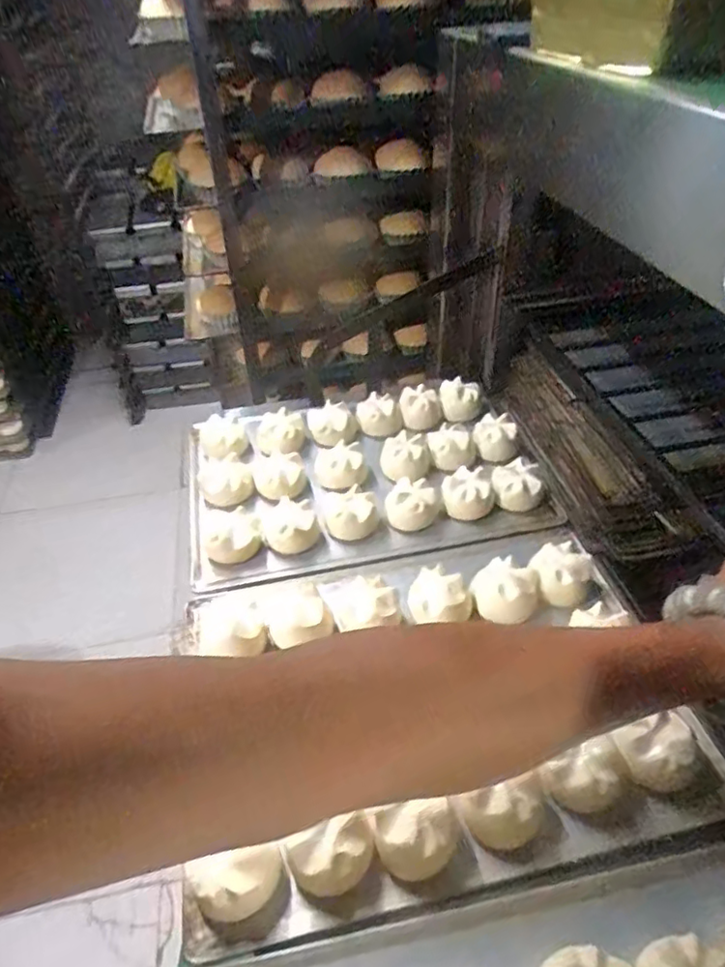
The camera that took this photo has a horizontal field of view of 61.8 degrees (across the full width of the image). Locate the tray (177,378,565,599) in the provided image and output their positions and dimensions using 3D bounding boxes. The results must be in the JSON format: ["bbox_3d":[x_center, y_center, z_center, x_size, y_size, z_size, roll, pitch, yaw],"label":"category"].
[{"bbox_3d":[-0.004,-0.030,0.821,0.453,0.056,0.316,-9,42,-8],"label":"tray"}]

